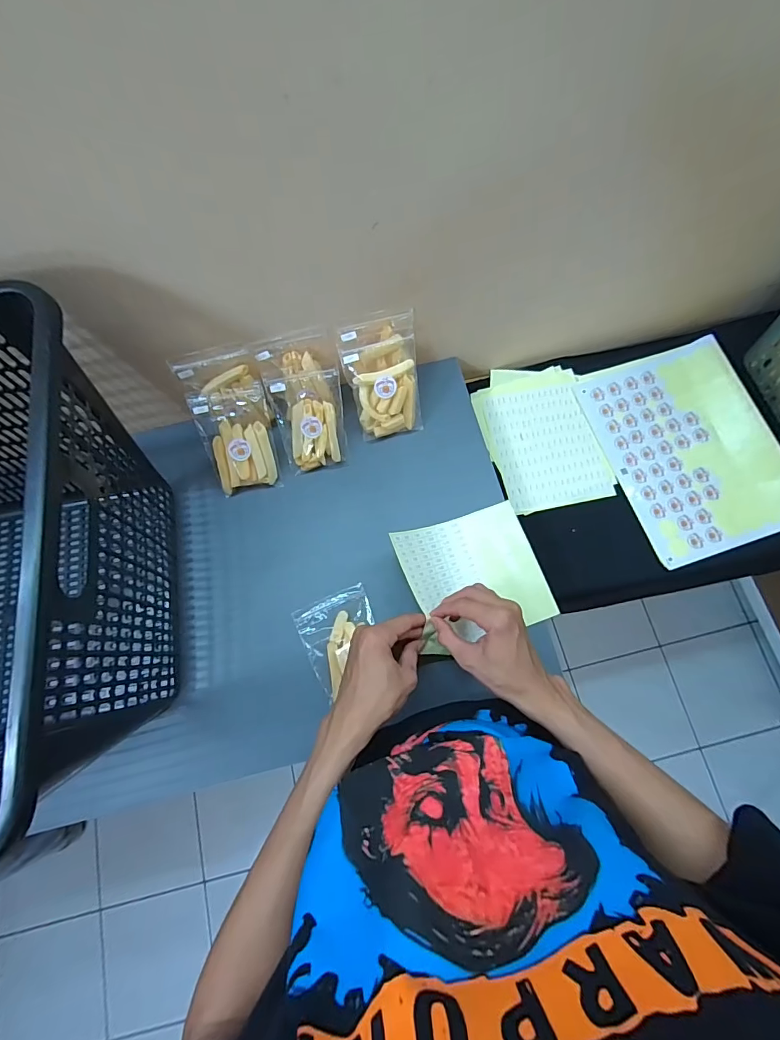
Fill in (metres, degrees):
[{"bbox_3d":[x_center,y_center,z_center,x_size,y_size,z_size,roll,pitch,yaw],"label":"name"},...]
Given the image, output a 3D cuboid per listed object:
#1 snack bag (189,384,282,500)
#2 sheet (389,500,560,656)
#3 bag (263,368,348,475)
[{"bbox_3d":[-0.205,-0.109,0.596,0.089,0.032,0.138,-14,107,-13],"label":"snack bag"},{"bbox_3d":[0.110,0.067,0.551,0.175,0.068,0.158,-20,75,-3],"label":"sheet"},{"bbox_3d":[-0.105,-0.136,0.603,0.092,0.030,0.130,-15,110,-3],"label":"bag"}]

